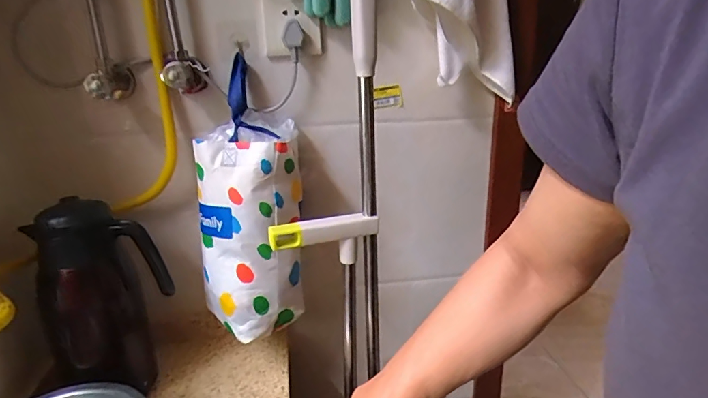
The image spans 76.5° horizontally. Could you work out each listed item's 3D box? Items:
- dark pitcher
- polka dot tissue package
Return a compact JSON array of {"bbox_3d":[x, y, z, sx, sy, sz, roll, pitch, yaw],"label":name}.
[{"bbox_3d":[-0.348,0.152,0.637,0.117,0.298,0.136,14,24,40],"label":"dark pitcher"},{"bbox_3d":[-0.149,0.018,0.650,0.154,0.331,0.114,-7,19,-15],"label":"polka dot tissue package"}]

